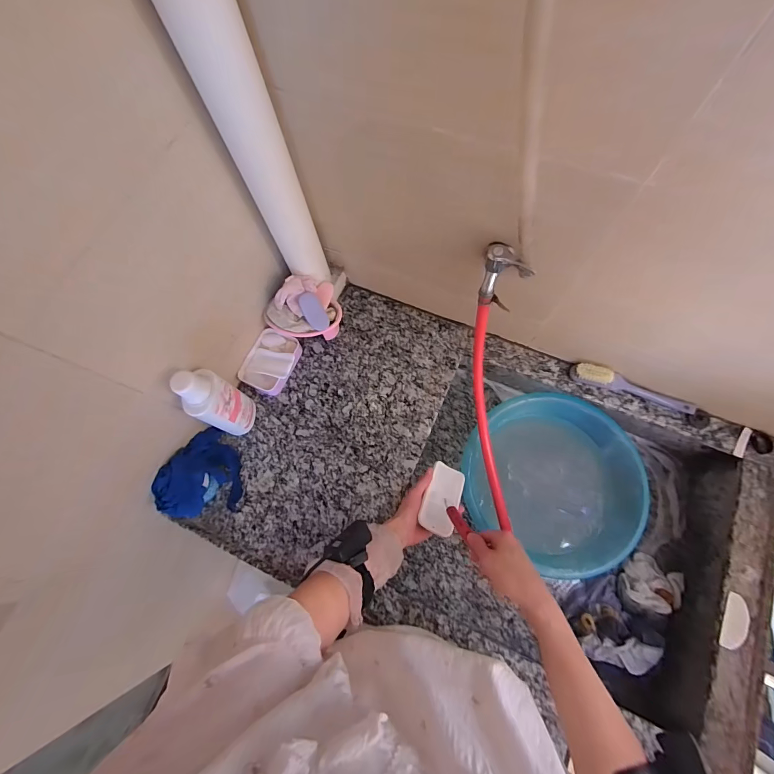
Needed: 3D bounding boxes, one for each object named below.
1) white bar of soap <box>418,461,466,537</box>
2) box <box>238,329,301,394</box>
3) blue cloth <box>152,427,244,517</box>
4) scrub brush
[{"bbox_3d":[0.105,0.206,0.667,0.063,0.020,0.134,20,46,9],"label":"white bar of soap"},{"bbox_3d":[-0.240,-0.051,0.754,0.096,0.036,0.125,25,74,11],"label":"box"},{"bbox_3d":[-0.346,0.154,0.663,0.112,0.089,0.154,-8,71,0],"label":"blue cloth"},{"bbox_3d":[0.478,0.002,0.697,0.225,0.044,0.031,17,73,8],"label":"scrub brush"}]

